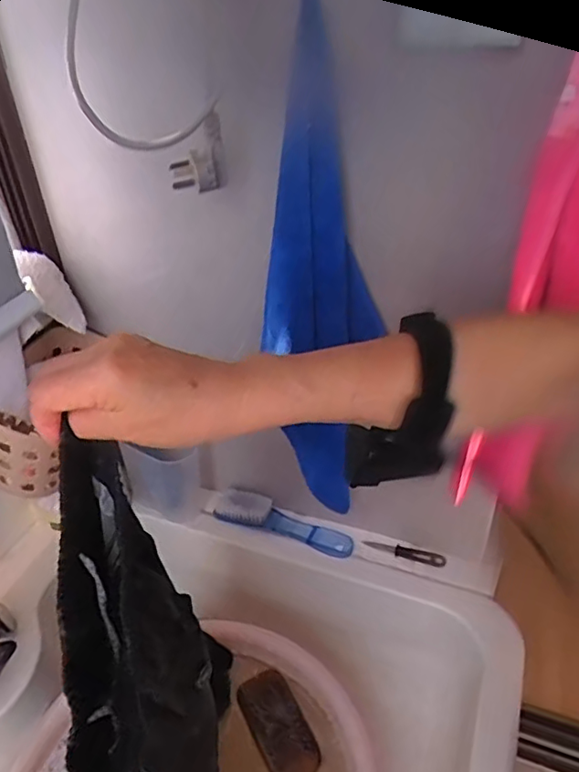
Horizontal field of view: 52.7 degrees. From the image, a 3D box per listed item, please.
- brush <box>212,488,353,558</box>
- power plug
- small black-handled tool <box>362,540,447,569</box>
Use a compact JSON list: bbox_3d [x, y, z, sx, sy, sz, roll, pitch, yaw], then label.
[{"bbox_3d":[-0.010,0.180,0.760,0.182,0.028,0.049,15,40,24],"label":"brush"},{"bbox_3d":[-0.078,-0.194,0.493,0.046,0.057,0.022,-1,36,3],"label":"power plug"},{"bbox_3d":[0.144,0.205,0.731,0.099,0.007,0.020,12,39,20],"label":"small black-handled tool"}]

